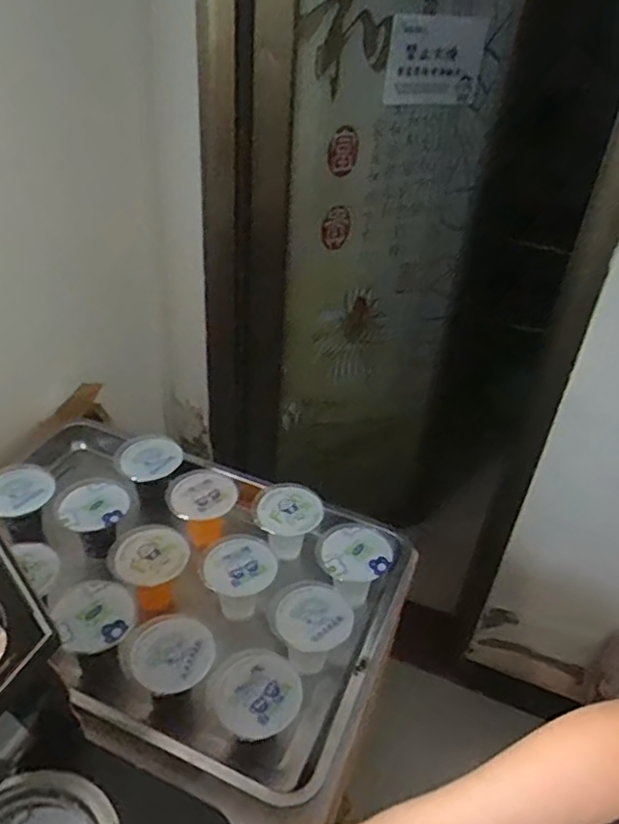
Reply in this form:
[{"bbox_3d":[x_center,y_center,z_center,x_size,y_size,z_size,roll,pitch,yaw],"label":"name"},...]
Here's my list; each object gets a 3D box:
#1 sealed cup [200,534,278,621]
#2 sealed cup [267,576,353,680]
[{"bbox_3d":[-0.089,0.214,0.797,0.086,0.098,0.080,4,36,-3],"label":"sealed cup"},{"bbox_3d":[-0.001,0.253,0.732,0.088,0.083,0.094,4,36,-3],"label":"sealed cup"}]

